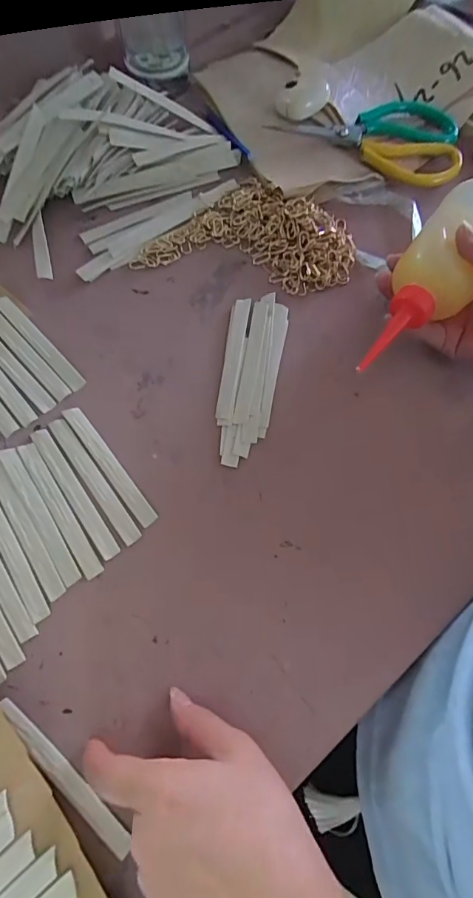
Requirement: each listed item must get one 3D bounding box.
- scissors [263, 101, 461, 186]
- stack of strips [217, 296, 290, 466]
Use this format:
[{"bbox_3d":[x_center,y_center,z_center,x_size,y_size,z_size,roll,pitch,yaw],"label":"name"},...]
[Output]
[{"bbox_3d":[0.131,-0.310,0.452,0.186,0.021,0.099,0,69,-1],"label":"scissors"},{"bbox_3d":[0.011,-0.060,0.370,0.046,0.008,0.150,9,69,2],"label":"stack of strips"}]

